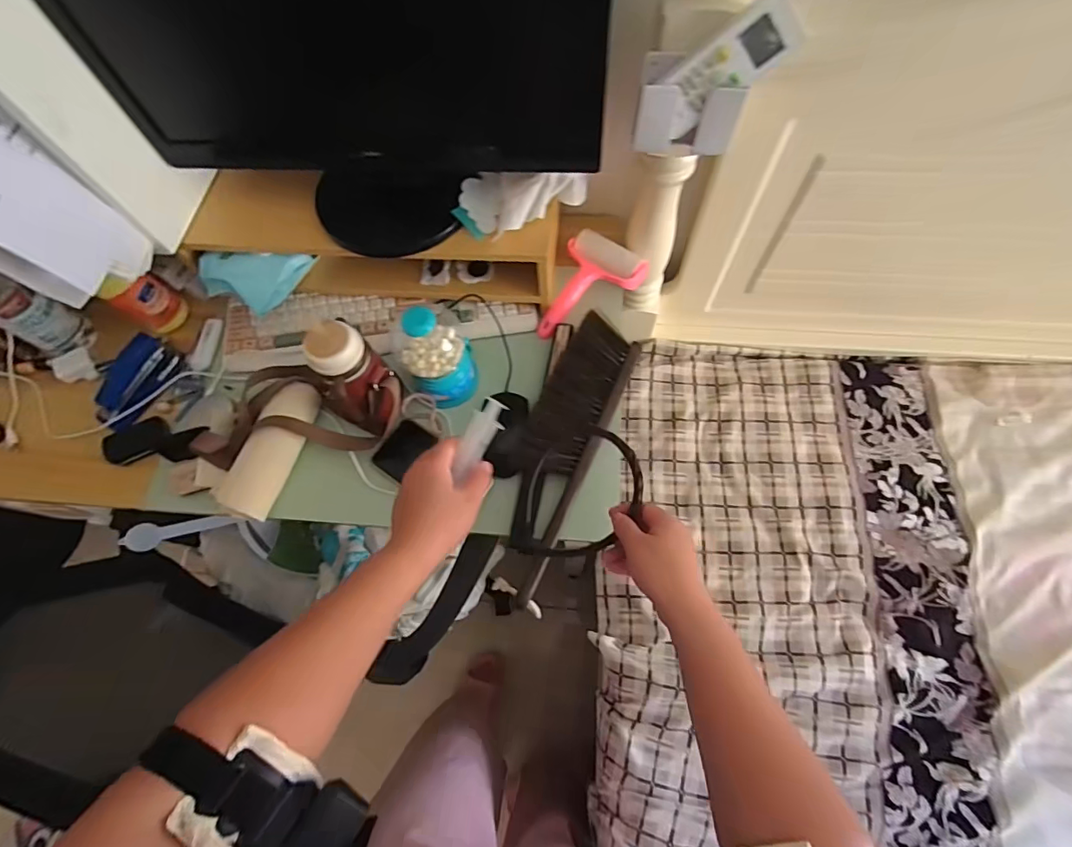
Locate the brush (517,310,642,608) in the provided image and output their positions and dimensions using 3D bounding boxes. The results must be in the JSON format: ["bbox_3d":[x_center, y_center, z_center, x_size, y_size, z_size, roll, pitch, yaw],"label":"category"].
[{"bbox_3d":[0.029,0.021,0.586,0.088,0.030,0.350,23,71,12],"label":"brush"}]

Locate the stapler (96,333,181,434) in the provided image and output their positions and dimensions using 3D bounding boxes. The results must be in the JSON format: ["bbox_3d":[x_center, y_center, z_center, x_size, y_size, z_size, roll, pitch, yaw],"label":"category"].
[{"bbox_3d":[-0.544,-0.056,0.655,0.057,0.049,0.128,18,70,10],"label":"stapler"}]

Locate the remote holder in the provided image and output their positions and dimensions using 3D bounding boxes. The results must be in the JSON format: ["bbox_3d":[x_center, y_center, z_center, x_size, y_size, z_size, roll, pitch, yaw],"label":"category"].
[{"bbox_3d":[0.146,-0.300,0.467,0.094,0.080,0.027,8,69,7],"label":"remote holder"}]

